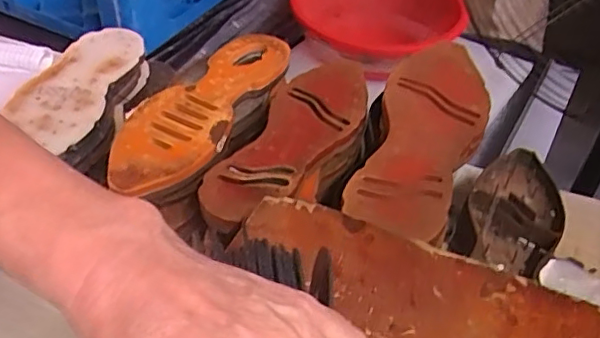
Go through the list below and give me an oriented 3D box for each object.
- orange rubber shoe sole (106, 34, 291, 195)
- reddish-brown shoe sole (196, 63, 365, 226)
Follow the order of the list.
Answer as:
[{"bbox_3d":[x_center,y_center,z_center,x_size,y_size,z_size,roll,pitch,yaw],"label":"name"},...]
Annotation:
[{"bbox_3d":[-0.098,-0.071,0.632,0.103,0.015,0.284,23,47,21],"label":"orange rubber shoe sole"},{"bbox_3d":[-0.001,-0.039,0.606,0.097,0.017,0.288,18,45,16],"label":"reddish-brown shoe sole"}]

